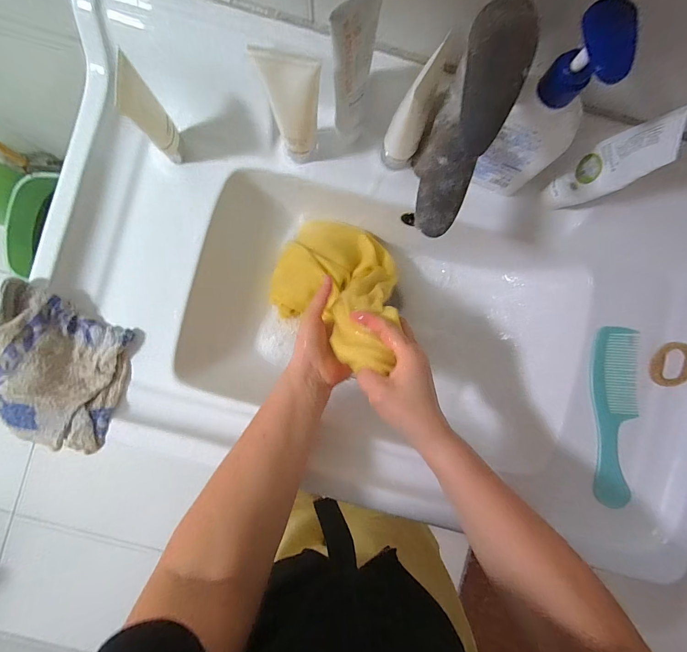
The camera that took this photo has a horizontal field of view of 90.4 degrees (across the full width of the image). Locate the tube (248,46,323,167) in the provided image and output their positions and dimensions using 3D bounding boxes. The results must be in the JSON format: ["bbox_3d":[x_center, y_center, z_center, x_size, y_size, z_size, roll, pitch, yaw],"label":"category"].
[{"bbox_3d":[-0.049,-0.209,0.345,0.052,0.143,0.025,-3,89,-2],"label":"tube"}]

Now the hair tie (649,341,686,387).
[{"bbox_3d":[0.407,0.047,0.421,0.041,0.004,0.058,26,88,32],"label":"hair tie"}]

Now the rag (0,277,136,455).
[{"bbox_3d":[-0.314,0.044,0.380,0.120,0.049,0.173,6,89,-2],"label":"rag"}]

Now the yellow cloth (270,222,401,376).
[{"bbox_3d":[-0.014,-0.056,0.423,0.157,0.156,0.176,14,89,-2],"label":"yellow cloth"}]

